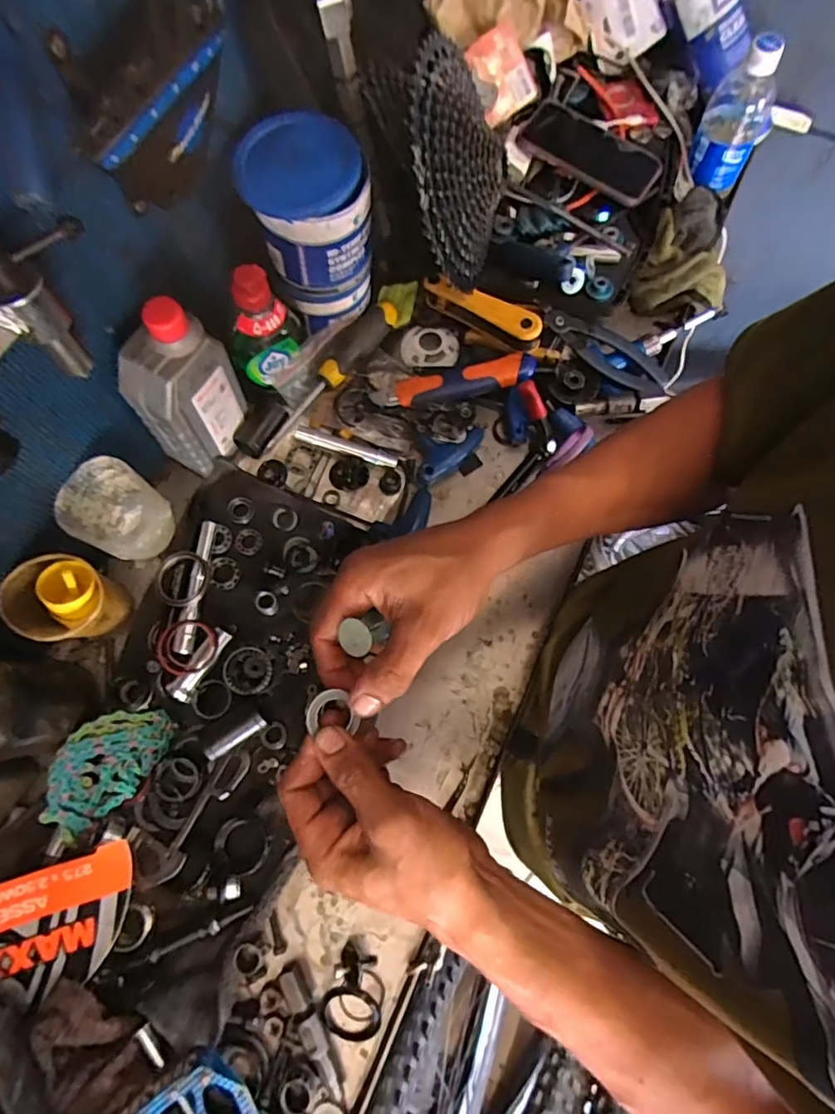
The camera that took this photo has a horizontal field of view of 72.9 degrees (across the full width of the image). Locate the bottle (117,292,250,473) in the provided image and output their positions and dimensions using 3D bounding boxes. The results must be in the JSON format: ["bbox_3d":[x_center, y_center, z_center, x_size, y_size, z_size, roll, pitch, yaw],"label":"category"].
[{"bbox_3d":[-0.203,-0.145,0.495,0.047,0.165,0.083,35,76,8],"label":"bottle"}]

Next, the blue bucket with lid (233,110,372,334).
[{"bbox_3d":[-0.094,-0.298,0.519,0.103,0.151,0.090,-1,74,-2],"label":"blue bucket with lid"}]

